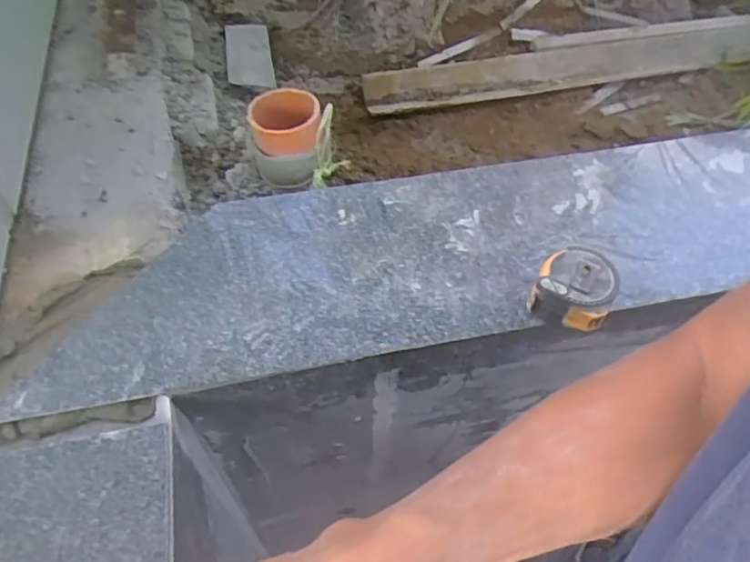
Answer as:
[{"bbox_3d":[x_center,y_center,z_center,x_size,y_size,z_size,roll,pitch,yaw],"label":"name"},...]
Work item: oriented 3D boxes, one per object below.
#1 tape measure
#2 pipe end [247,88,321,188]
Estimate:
[{"bbox_3d":[0.182,0.008,0.534,0.065,0.046,0.069,1,55,-2],"label":"tape measure"},{"bbox_3d":[-0.106,-0.173,0.695,0.077,0.076,0.085,-1,54,-2],"label":"pipe end"}]

